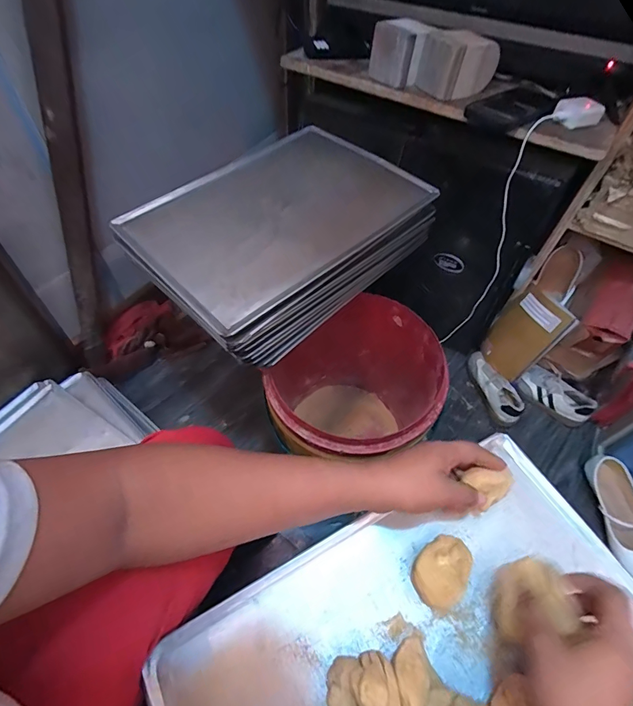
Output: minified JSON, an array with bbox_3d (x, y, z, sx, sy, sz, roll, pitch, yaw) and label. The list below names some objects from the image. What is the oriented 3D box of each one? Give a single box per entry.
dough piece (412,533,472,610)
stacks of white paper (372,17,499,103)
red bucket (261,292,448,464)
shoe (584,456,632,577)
[{"bbox_3d":[0.125,0.214,0.384,0.047,0.027,0.061,37,60,23],"label":"dough piece"},{"bbox_3d":[0.194,-0.485,0.648,0.212,0.084,0.069,10,53,6],"label":"stacks of white paper"},{"bbox_3d":[0.063,0.101,0.734,0.268,0.318,0.279,1,52,-1],"label":"red bucket"},{"bbox_3d":[0.610,0.328,0.758,0.095,0.058,0.244,4,52,1],"label":"shoe"}]

